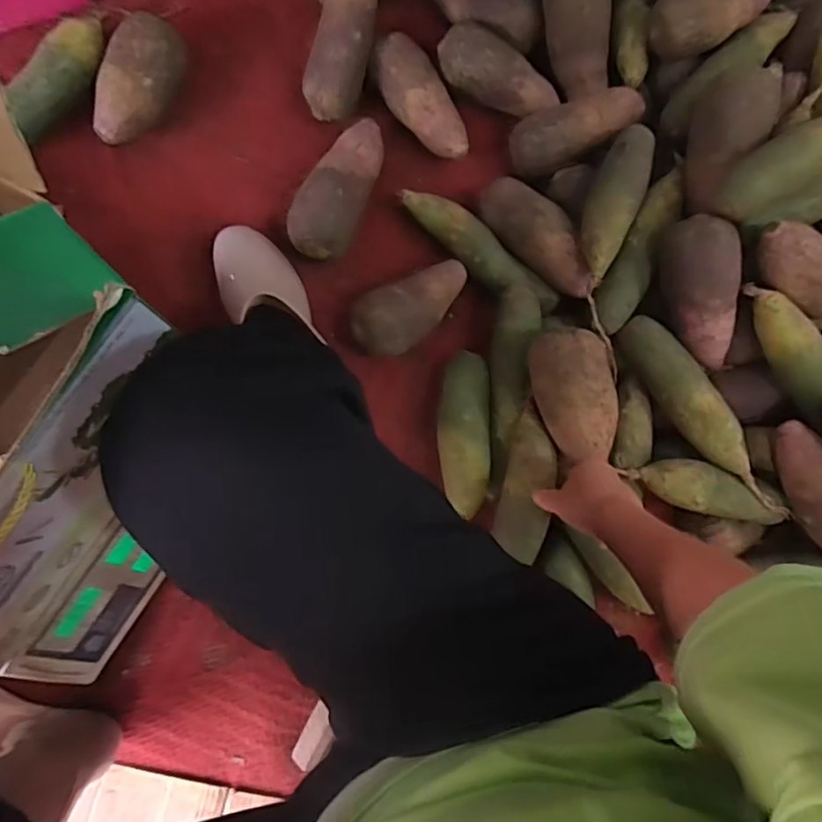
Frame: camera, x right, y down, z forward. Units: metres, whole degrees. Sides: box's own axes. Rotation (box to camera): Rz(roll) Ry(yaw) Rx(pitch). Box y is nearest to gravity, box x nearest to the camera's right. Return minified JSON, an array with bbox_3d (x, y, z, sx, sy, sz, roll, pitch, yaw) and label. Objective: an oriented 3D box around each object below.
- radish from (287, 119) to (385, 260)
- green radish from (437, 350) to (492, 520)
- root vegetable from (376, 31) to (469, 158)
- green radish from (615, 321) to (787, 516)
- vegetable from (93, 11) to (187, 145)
[{"bbox_3d":[-0.081,-0.259,0.658,0.071,0.079,0.176,23,84,-7],"label":"radish"},{"bbox_3d":[0.061,0.028,0.674,0.060,0.062,0.189,1,87,-9],"label":"green radish"},{"bbox_3d":[0.010,-0.366,0.685,0.062,0.059,0.152,-34,92,-9],"label":"root vegetable"},{"bbox_3d":[0.324,-0.005,0.655,0.051,0.048,0.244,-41,94,-9],"label":"green radish"},{"bbox_3d":[-0.298,-0.355,0.625,0.074,0.064,0.135,24,84,-7],"label":"vegetable"}]

